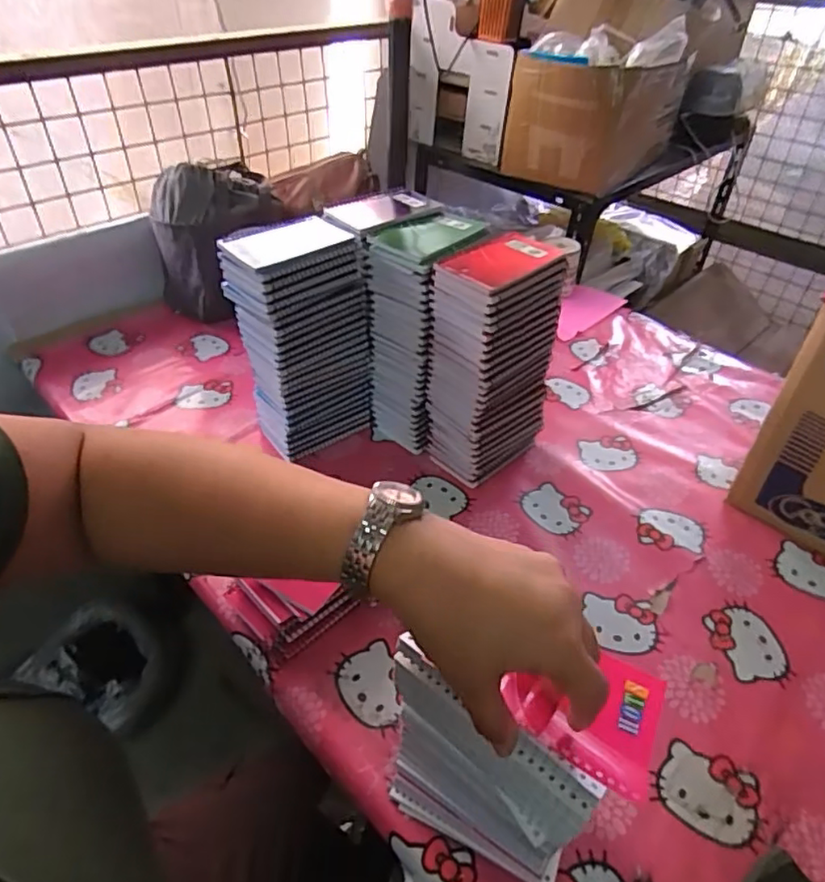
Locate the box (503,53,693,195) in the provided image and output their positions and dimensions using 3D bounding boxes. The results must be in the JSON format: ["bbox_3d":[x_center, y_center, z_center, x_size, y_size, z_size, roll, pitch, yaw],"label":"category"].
[{"bbox_3d":[0.383,-0.665,1.223,0.352,0.209,0.220,-32,52,-33],"label":"box"}]

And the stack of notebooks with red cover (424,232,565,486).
[{"bbox_3d":[0.095,-0.090,0.736,0.128,0.282,0.092,-31,51,-32],"label":"stack of notebooks with red cover"}]

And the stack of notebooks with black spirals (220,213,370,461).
[{"bbox_3d":[-0.139,-0.129,0.759,0.149,0.300,0.087,-28,49,-30],"label":"stack of notebooks with black spirals"}]

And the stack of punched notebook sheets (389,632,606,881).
[{"bbox_3d":[0.040,0.237,0.404,0.133,0.239,0.028,27,52,28],"label":"stack of punched notebook sheets"}]

